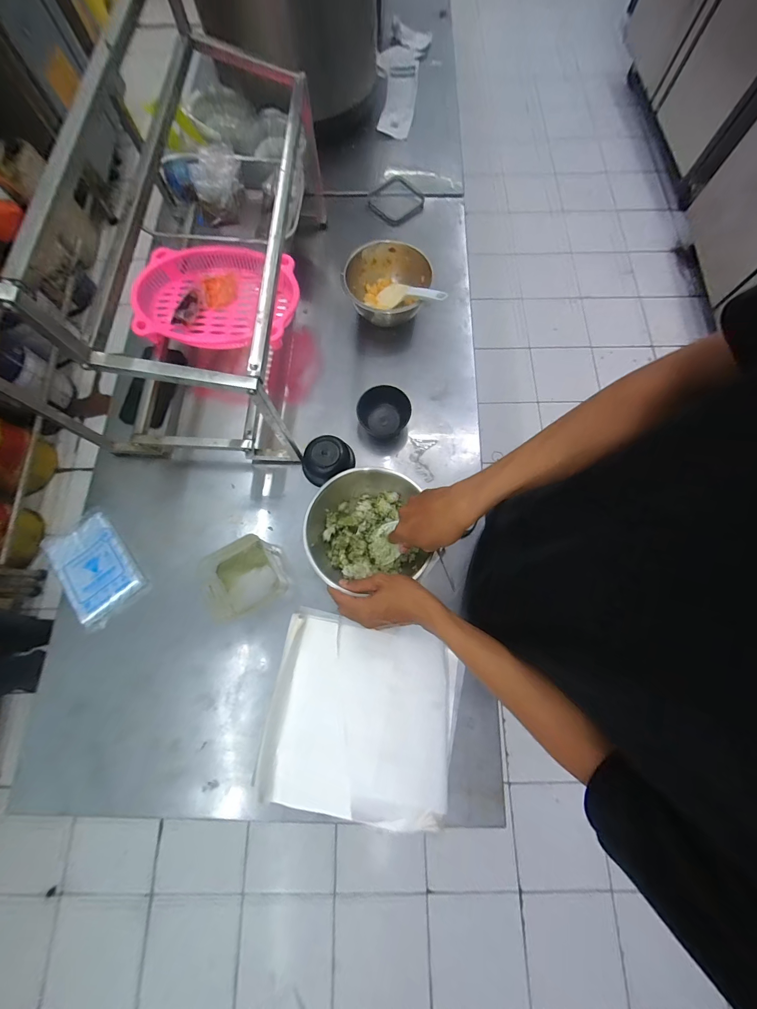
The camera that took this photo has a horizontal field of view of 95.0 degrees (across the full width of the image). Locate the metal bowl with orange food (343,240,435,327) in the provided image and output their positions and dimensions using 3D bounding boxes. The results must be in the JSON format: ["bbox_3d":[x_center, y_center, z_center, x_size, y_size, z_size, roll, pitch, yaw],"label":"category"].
[{"bbox_3d":[0.010,-0.407,0.662,0.146,0.078,0.156,0,75,0],"label":"metal bowl with orange food"}]

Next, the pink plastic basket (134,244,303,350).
[{"bbox_3d":[-0.288,-0.371,0.628,0.281,0.051,0.202,4,74,1],"label":"pink plastic basket"}]

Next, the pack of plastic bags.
[{"bbox_3d":[-0.458,0.099,0.558,0.103,0.015,0.176,-41,79,-10],"label":"pack of plastic bags"}]

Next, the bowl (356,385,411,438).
[{"bbox_3d":[0.009,-0.167,0.623,0.086,0.039,0.081,0,75,0],"label":"bowl"}]

